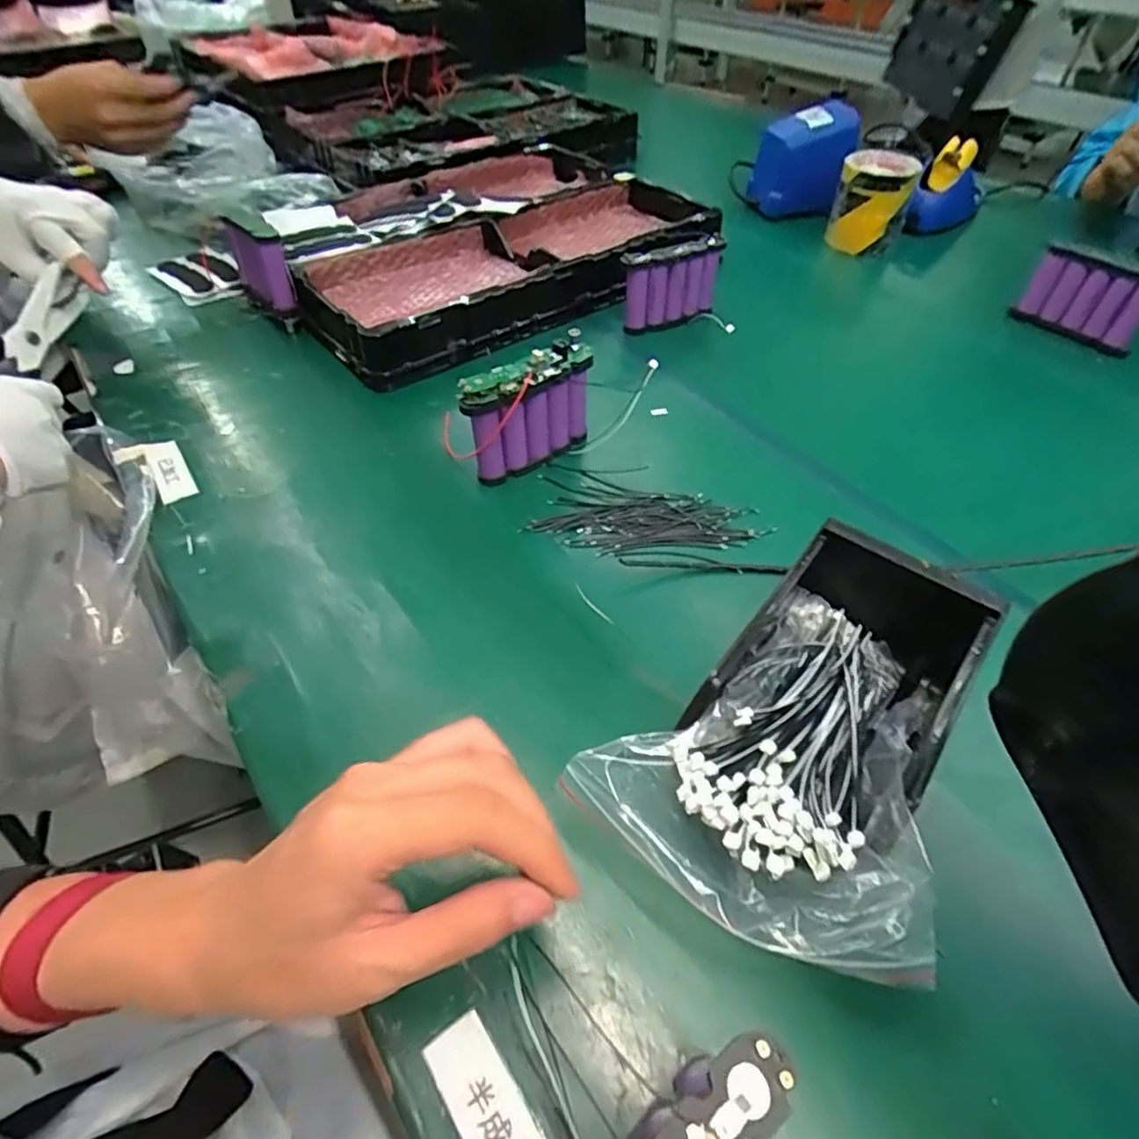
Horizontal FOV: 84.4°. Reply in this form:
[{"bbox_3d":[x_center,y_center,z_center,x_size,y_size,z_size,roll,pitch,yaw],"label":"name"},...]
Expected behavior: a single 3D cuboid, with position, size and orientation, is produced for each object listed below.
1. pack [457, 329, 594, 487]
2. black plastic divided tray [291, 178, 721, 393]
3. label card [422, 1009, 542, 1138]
[{"bbox_3d":[-0.029,-0.121,0.497,0.111,0.097,0.022,-33,56,-26],"label":"pack"},{"bbox_3d":[-0.038,-0.330,0.705,0.484,0.077,0.222,-25,53,-22],"label":"black plastic divided tray"},{"bbox_3d":[-0.030,0.224,0.252,0.026,0.004,0.077,-28,54,-24],"label":"label card"}]

